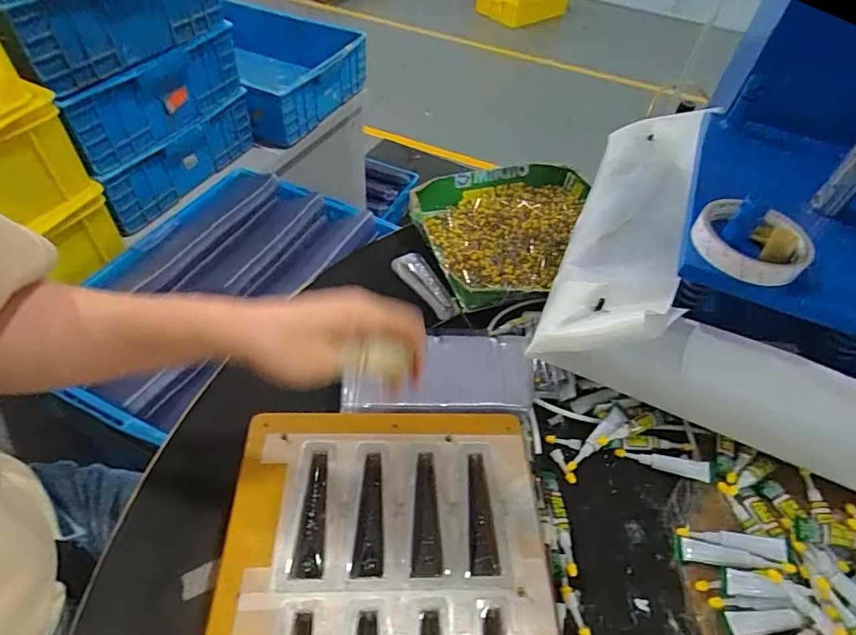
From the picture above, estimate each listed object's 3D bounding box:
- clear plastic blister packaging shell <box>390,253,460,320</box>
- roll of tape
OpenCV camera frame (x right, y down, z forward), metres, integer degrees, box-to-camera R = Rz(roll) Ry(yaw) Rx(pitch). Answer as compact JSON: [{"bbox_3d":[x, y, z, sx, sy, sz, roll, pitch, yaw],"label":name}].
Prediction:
[{"bbox_3d":[-0.004,-0.040,0.567,0.028,0.030,0.098,-25,57,-24],"label":"clear plastic blister packaging shell"},{"bbox_3d":[0.274,-0.064,0.418,0.089,0.022,0.089,3,50,-3],"label":"roll of tape"}]

